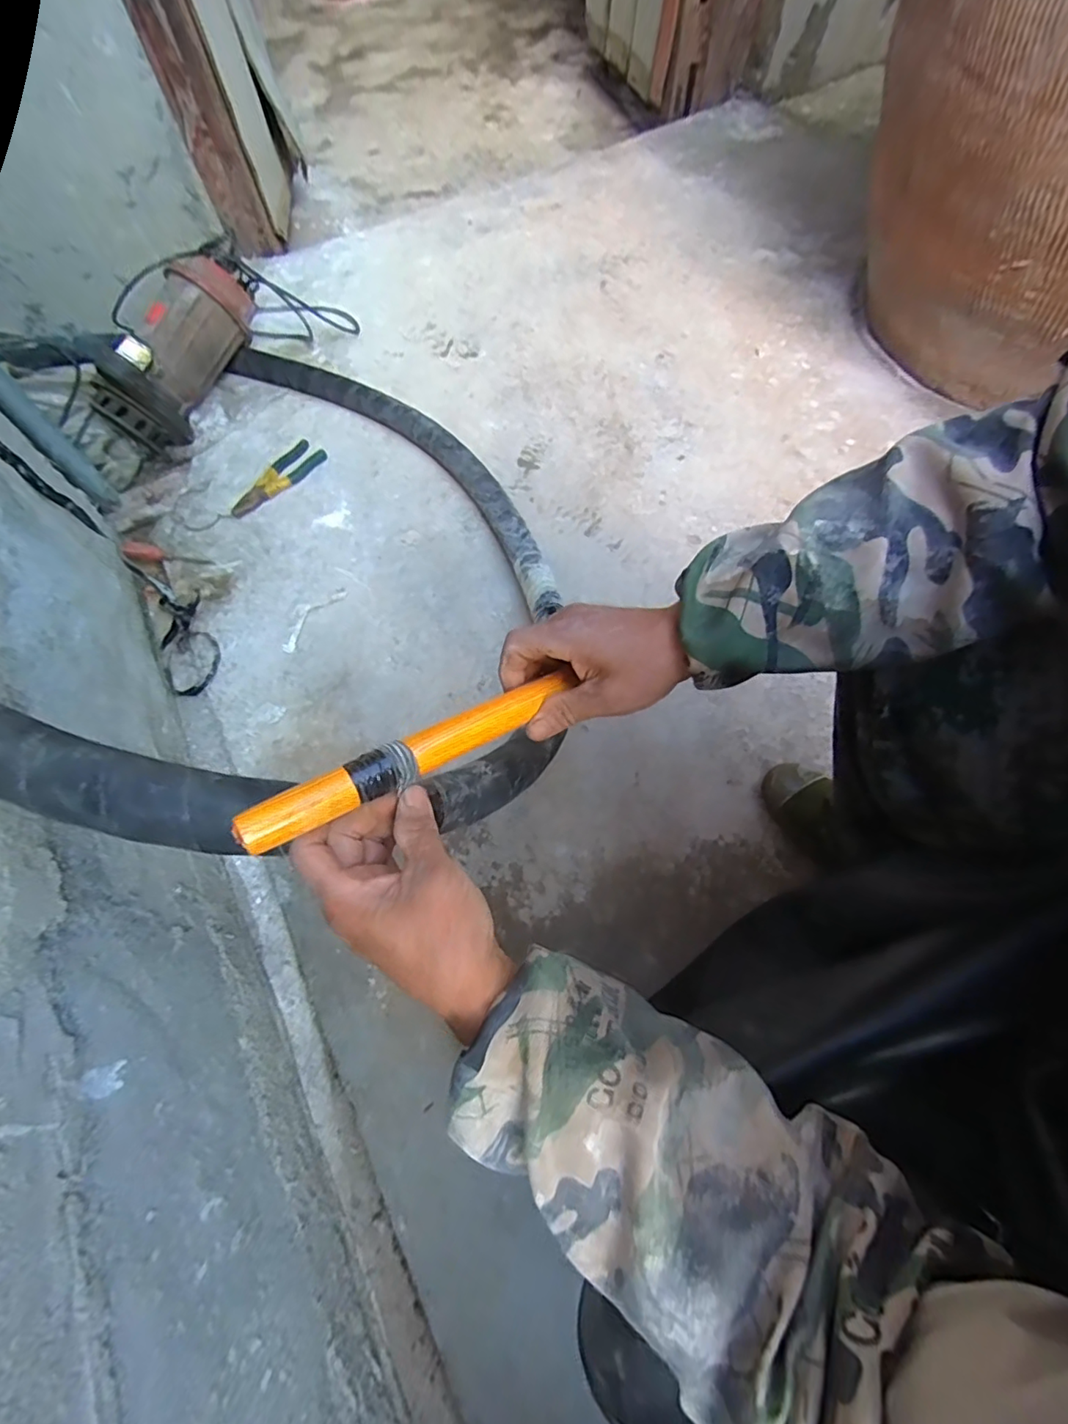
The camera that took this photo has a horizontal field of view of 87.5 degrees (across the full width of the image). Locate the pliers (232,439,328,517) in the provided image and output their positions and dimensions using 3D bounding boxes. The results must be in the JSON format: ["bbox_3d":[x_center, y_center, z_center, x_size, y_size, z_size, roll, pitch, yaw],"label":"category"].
[{"bbox_3d":[-0.450,-0.408,0.967,0.071,0.022,0.189,32,71,15],"label":"pliers"}]

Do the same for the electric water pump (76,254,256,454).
[{"bbox_3d":[-0.628,-0.634,0.955,0.141,0.189,0.330,30,85,15],"label":"electric water pump"}]

